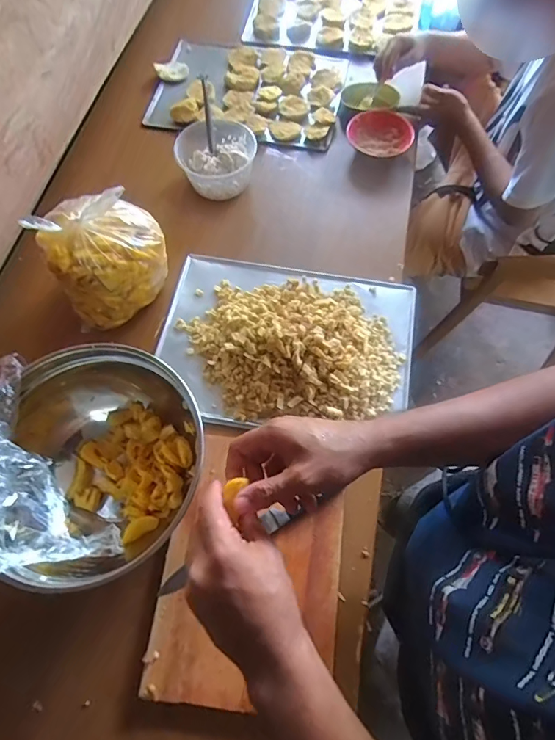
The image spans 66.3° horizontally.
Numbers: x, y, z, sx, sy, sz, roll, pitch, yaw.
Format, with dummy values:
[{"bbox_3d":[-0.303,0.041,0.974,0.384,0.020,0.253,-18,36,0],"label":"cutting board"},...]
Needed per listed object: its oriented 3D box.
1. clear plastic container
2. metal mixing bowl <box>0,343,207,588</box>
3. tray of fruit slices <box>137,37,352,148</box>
[{"bbox_3d":[-0.133,-0.474,0.948,0.165,0.072,0.189,9,67,3],"label":"clear plastic container"},{"bbox_3d":[-0.264,0.127,0.615,0.264,0.177,0.302,34,71,13],"label":"metal mixing bowl"},{"bbox_3d":[-0.079,-0.729,1.082,0.479,0.047,0.391,8,65,5],"label":"tray of fruit slices"}]

